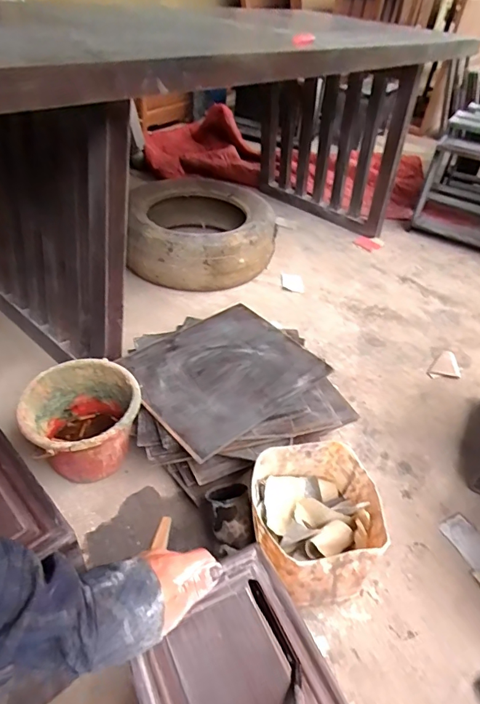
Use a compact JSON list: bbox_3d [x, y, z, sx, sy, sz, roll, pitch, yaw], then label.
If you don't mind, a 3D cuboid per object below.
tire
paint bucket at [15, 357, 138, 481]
[{"bbox_3d":[-0.124,-0.425,1.519,0.462,0.184,0.477,-1,42,-8],"label":"tire"},{"bbox_3d":[-0.305,0.143,0.881,0.213,0.152,0.215,-5,43,-13],"label":"paint bucket"}]

